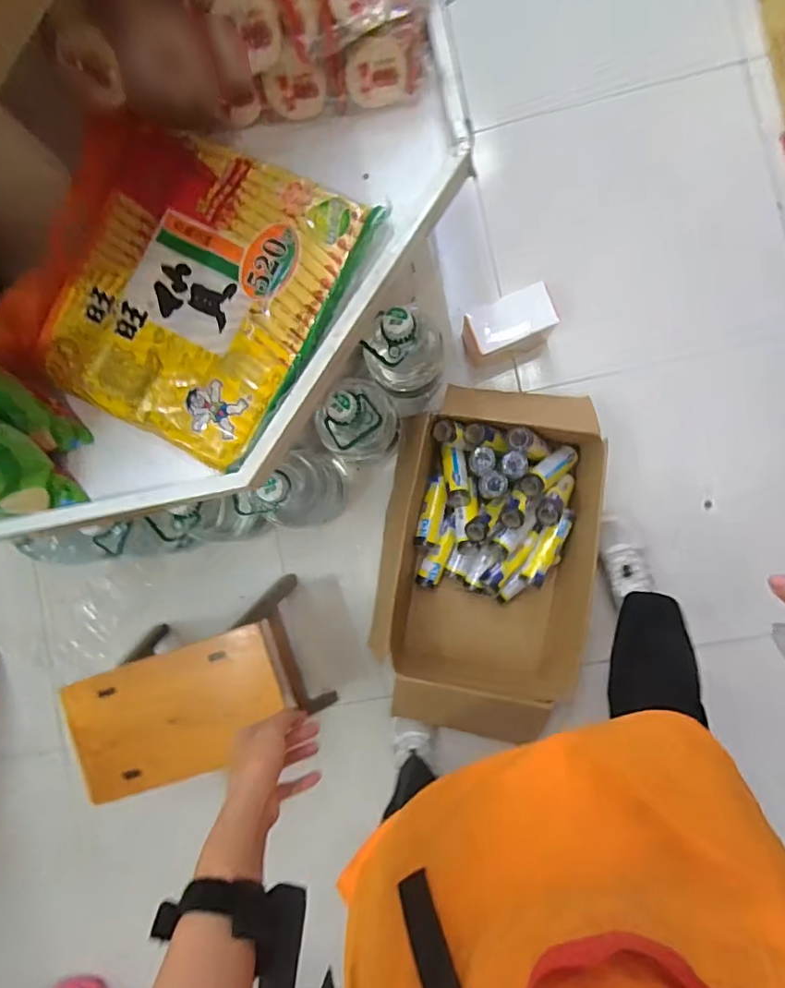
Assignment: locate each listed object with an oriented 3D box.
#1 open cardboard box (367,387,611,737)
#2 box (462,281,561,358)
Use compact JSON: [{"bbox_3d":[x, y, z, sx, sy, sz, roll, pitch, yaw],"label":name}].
[{"bbox_3d":[0.182,0.133,1.072,0.424,0.188,0.675,7,90,6],"label":"open cardboard box"},{"bbox_3d":[0.245,-0.340,1.083,0.173,0.120,0.105,-21,87,5],"label":"box"}]

